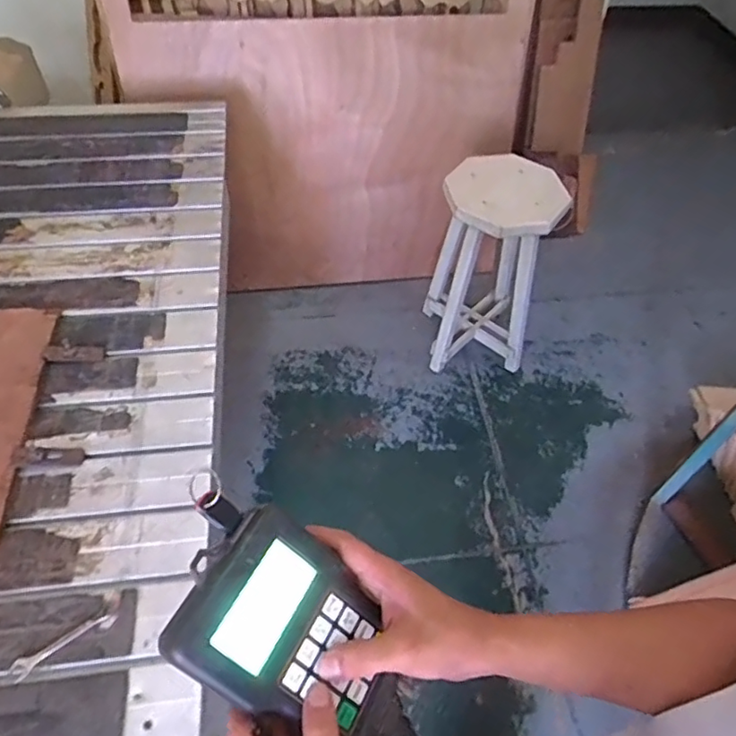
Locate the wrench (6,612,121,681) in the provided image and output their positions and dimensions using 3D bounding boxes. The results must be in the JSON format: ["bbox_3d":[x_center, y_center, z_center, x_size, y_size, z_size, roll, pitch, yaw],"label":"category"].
[{"bbox_3d":[-0.381,0.346,0.726,0.124,0.006,0.024,-28,58,-22],"label":"wrench"}]

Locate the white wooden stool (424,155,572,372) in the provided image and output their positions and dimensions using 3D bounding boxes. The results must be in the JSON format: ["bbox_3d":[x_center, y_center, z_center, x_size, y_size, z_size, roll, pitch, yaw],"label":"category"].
[{"bbox_3d":[0.363,-0.299,1.739,0.306,0.613,0.282,0,52,-2],"label":"white wooden stool"}]

